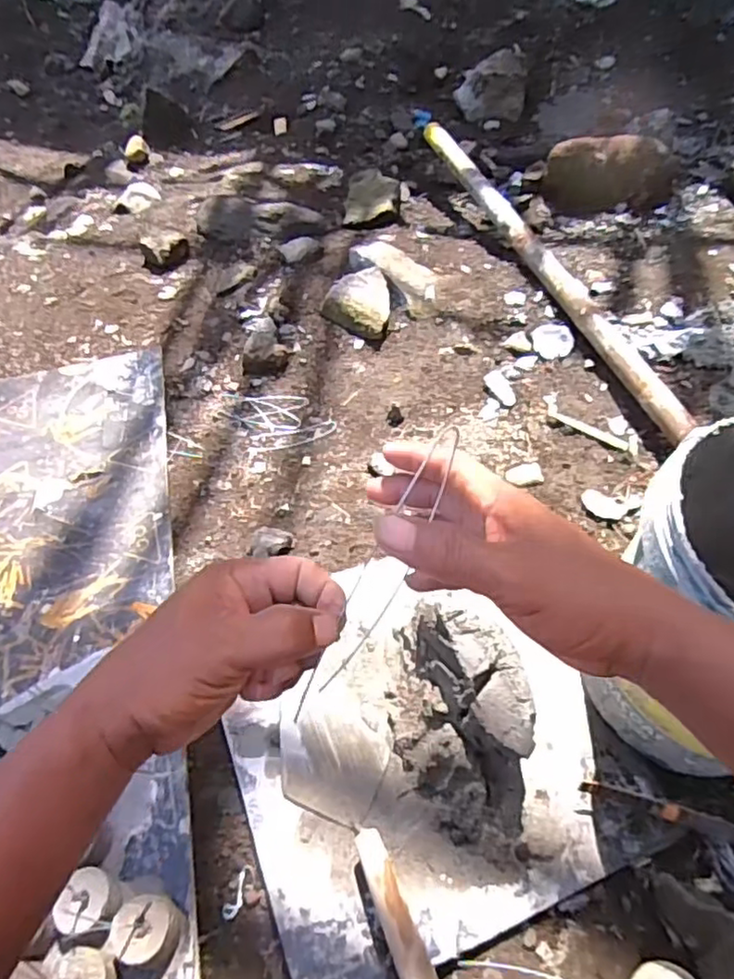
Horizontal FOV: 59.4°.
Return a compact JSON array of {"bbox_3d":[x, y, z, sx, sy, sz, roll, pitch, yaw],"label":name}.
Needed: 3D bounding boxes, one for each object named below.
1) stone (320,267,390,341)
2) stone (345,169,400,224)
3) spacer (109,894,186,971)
[{"bbox_3d":[-0.021,-0.353,1.221,0.127,0.055,0.173,-3,52,3],"label":"stone"},{"bbox_3d":[0.014,-0.700,1.536,0.135,0.045,0.222,1,52,6],"label":"stone"},{"bbox_3d":[-0.208,0.422,0.615,0.061,0.033,0.055,7,55,9],"label":"spacer"}]

